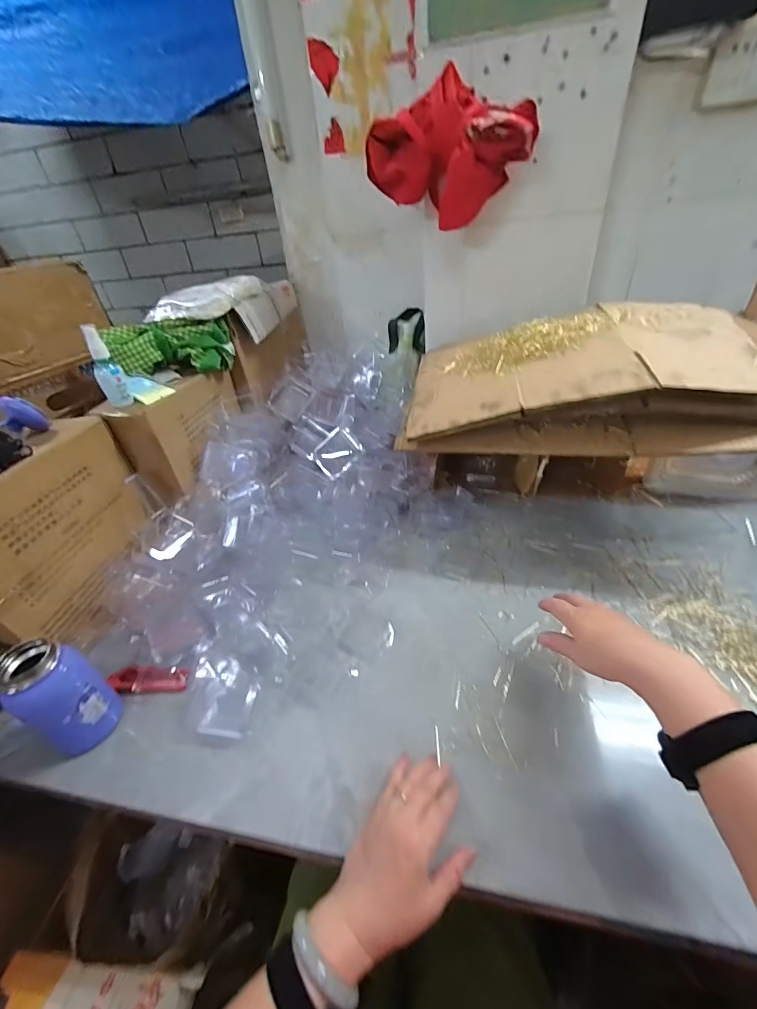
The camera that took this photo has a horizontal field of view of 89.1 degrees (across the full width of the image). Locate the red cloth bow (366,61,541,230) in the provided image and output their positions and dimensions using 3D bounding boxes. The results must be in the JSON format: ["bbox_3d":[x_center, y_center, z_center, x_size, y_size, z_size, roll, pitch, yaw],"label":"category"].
[{"bbox_3d":[0.120,-0.583,0.652,0.267,0.166,0.094,15,41,27],"label":"red cloth bow"}]

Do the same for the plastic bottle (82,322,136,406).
[{"bbox_3d":[-0.420,-0.210,0.594,0.039,0.114,0.039,-26,40,-25],"label":"plastic bottle"}]

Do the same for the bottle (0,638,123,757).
[{"bbox_3d":[-0.354,0.217,0.434,0.065,0.133,0.071,19,42,30],"label":"bottle"}]

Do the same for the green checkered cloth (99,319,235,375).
[{"bbox_3d":[-0.381,-0.287,0.713,0.207,0.086,0.070,-16,37,-12],"label":"green checkered cloth"}]

